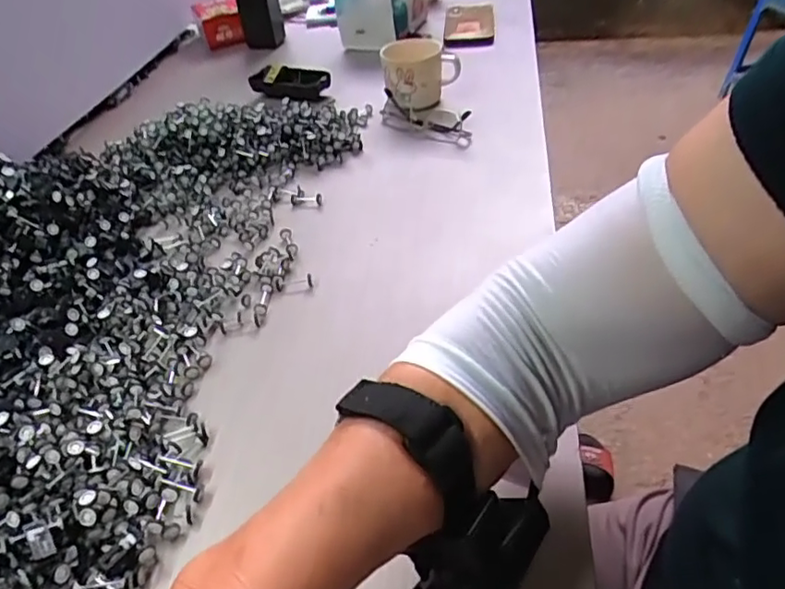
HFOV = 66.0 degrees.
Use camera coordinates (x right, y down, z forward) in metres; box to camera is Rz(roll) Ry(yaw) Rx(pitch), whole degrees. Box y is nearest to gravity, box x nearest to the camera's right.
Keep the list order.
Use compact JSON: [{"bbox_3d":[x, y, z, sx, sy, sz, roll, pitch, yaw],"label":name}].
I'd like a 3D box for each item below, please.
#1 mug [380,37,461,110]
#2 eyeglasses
[{"bbox_3d":[0.036,-0.284,0.771,0.097,0.072,0.091,0,41,4],"label":"mug"},{"bbox_3d":[0.038,-0.205,0.715,0.128,0.033,0.037,23,48,28],"label":"eyeglasses"}]

